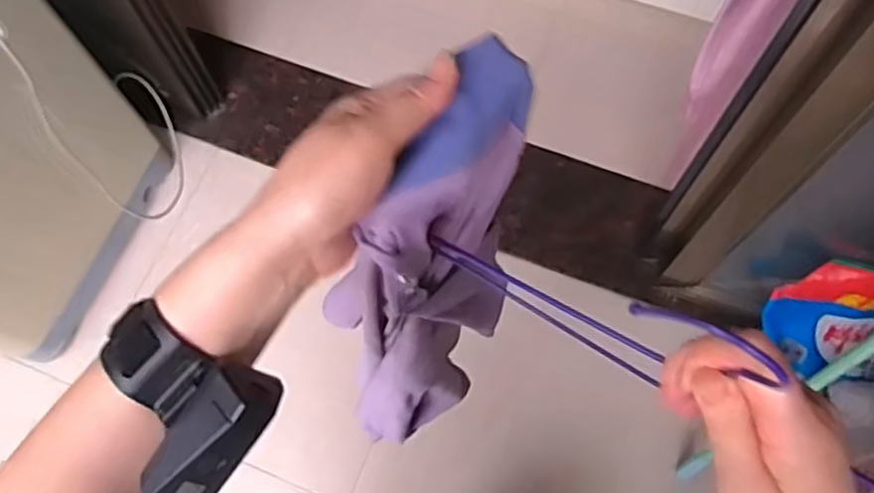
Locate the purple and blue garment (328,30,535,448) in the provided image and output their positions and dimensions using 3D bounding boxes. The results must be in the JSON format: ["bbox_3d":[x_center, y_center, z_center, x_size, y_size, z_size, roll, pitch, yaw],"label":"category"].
[{"bbox_3d":[0.002,0.045,0.550,0.072,0.492,0.127,33,67,11],"label":"purple and blue garment"}]

